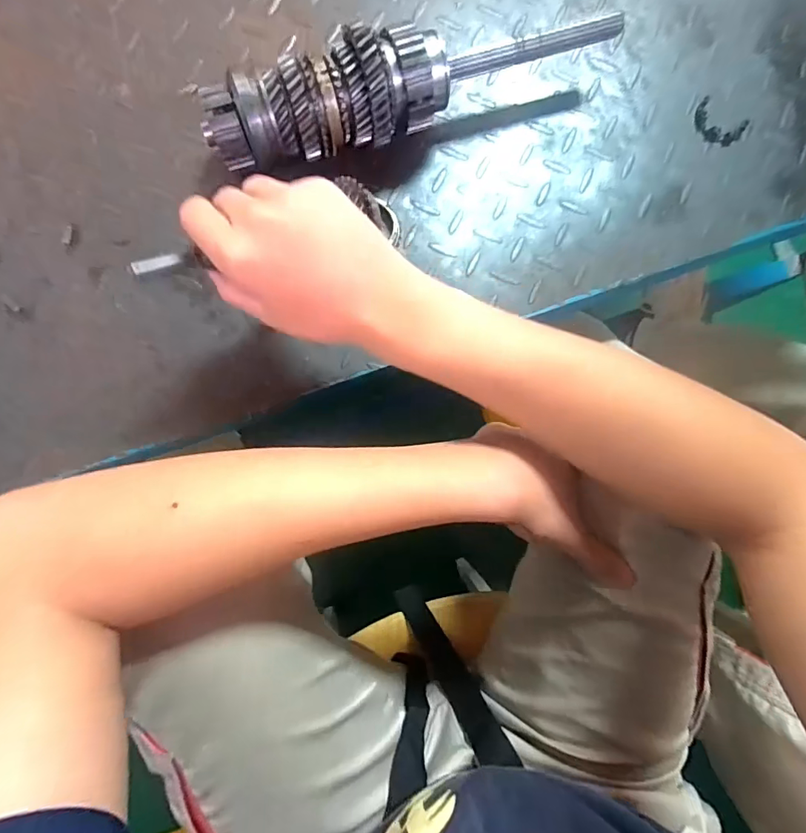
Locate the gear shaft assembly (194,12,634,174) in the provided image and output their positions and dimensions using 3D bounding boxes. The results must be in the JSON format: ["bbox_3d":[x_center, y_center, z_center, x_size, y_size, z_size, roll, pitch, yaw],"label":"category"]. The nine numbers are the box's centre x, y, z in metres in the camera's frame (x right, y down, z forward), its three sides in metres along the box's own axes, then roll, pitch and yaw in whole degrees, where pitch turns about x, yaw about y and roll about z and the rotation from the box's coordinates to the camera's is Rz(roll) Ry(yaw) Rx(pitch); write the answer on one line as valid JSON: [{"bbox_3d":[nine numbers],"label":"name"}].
[{"bbox_3d":[0.012,-0.251,0.371,0.327,0.073,0.058,-17,85,-6],"label":"gear shaft assembly"}]

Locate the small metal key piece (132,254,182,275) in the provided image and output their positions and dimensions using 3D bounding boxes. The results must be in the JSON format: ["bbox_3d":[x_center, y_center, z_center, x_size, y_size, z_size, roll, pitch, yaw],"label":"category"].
[{"bbox_3d":[-0.138,-0.086,0.269,0.006,0.005,0.028,49,47,3],"label":"small metal key piece"}]

